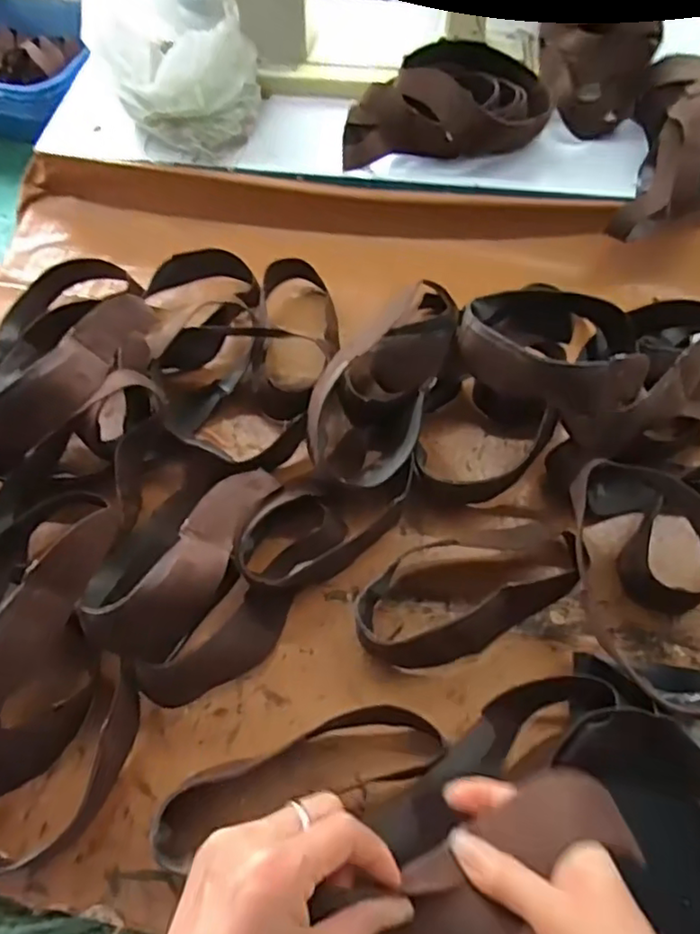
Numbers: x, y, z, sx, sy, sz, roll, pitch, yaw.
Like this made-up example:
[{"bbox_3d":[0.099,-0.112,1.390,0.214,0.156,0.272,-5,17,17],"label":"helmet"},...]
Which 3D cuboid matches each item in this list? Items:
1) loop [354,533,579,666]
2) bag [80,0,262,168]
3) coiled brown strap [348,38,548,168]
[{"bbox_3d":[0.127,0.126,0.661,0.258,0.059,0.124,-20,63,-10],"label":"loop"},{"bbox_3d":[-0.250,-0.609,0.910,0.204,0.166,0.240,4,62,2],"label":"bag"},{"bbox_3d":[0.144,-0.541,0.916,0.302,0.100,0.159,1,61,1],"label":"coiled brown strap"}]

